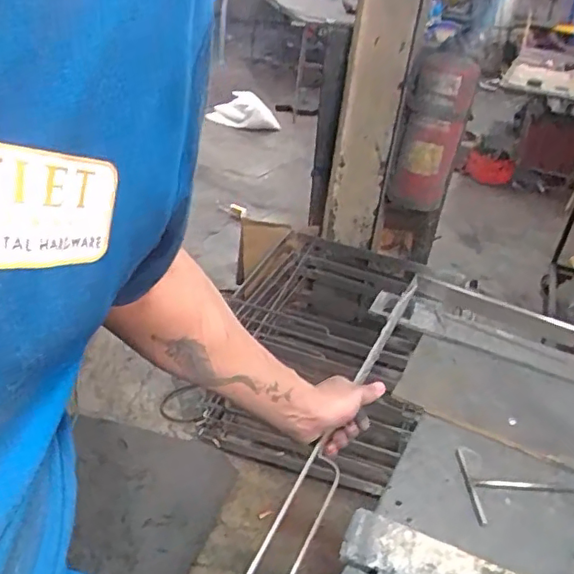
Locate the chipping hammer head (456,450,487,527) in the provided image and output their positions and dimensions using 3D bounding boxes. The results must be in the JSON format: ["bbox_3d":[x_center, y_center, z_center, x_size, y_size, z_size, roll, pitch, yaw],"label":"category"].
[{"bbox_3d":[0.201,0.216,0.658,0.009,0.006,0.101,3,32,-5],"label":"chipping hammer head"}]

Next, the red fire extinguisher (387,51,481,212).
[{"bbox_3d":[0.433,-0.457,1.812,0.186,0.453,0.154,13,32,10],"label":"red fire extinguisher"}]

